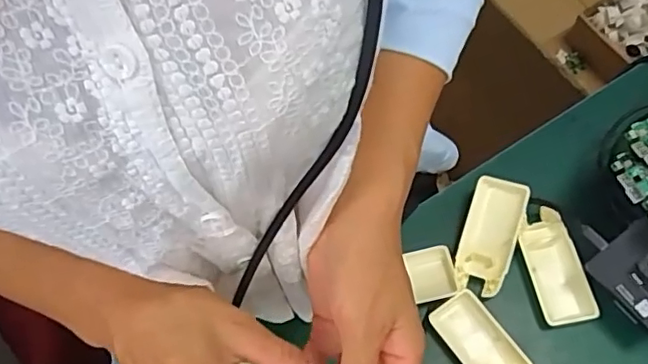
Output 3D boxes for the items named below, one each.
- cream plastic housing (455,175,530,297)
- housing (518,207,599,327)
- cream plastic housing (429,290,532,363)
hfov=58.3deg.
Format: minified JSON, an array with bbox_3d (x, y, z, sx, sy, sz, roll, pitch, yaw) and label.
[{"bbox_3d":[0.150,0.048,0.523,0.045,0.014,0.103,17,79,9],"label":"cream plastic housing"},{"bbox_3d":[0.204,0.076,0.521,0.046,0.018,0.103,-9,65,-3],"label":"housing"},{"bbox_3d":[0.137,0.143,0.490,0.048,0.015,0.103,-33,69,-13],"label":"cream plastic housing"}]

